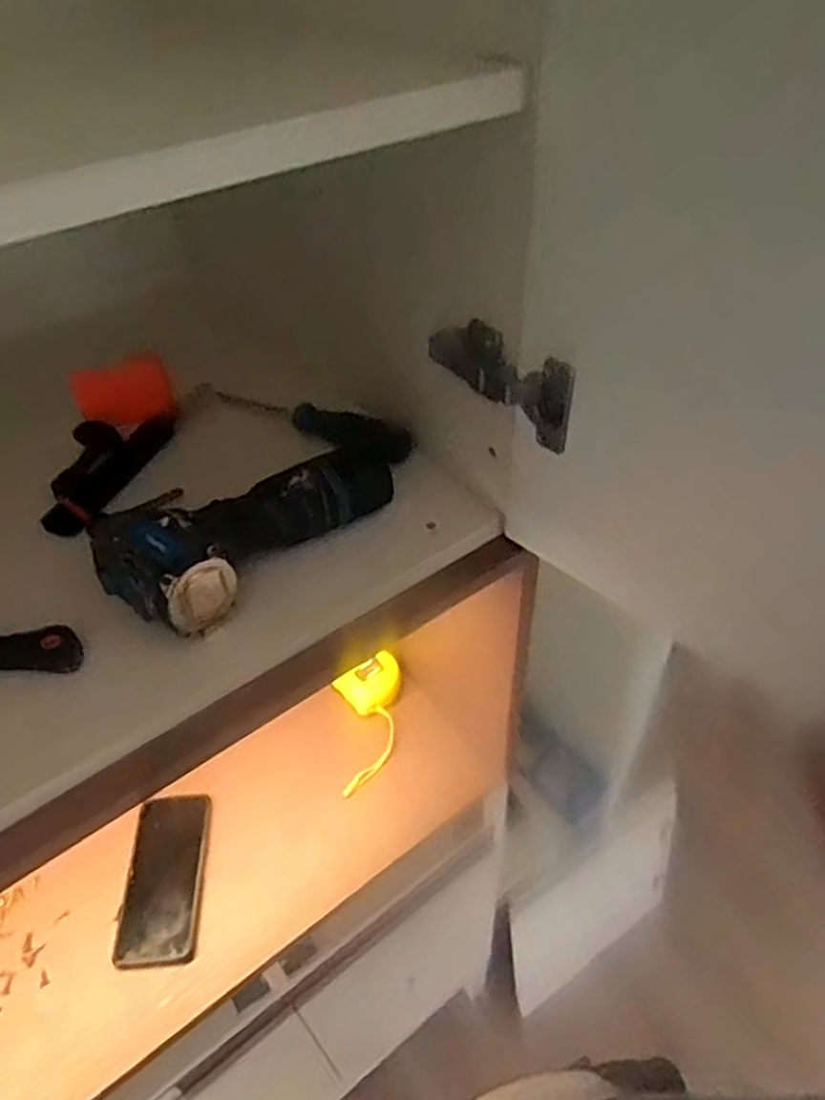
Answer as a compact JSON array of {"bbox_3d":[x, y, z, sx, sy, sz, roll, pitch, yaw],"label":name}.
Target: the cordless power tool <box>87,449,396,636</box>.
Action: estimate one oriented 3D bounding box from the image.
[{"bbox_3d":[-0.111,-0.020,0.500,0.207,0.073,0.102,-36,54,-28],"label":"cordless power tool"}]

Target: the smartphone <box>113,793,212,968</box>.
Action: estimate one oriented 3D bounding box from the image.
[{"bbox_3d":[-0.256,0.338,0.733,0.080,0.008,0.163,-2,49,-3],"label":"smartphone"}]

